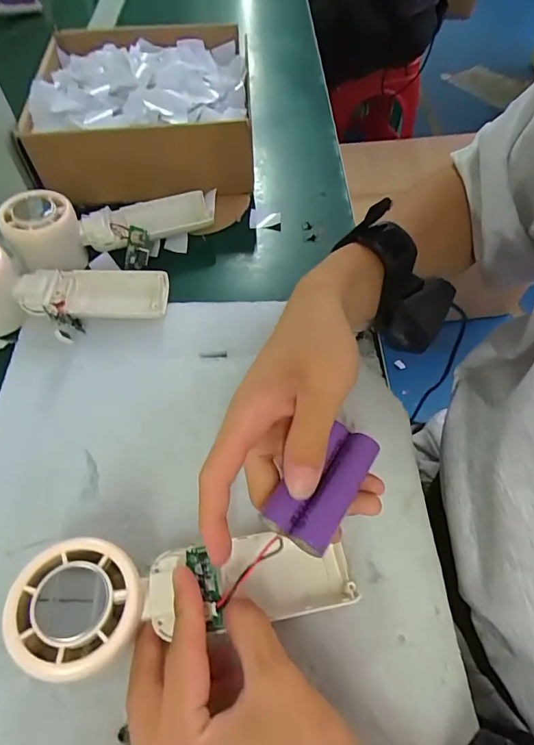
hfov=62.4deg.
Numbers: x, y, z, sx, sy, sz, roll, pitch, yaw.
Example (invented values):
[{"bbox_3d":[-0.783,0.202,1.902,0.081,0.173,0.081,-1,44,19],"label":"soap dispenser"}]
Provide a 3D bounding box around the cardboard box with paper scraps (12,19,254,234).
[{"bbox_3d":[-0.121,-0.267,0.460,0.203,0.090,0.216,-3,58,-2],"label":"cardboard box with paper scraps"}]

